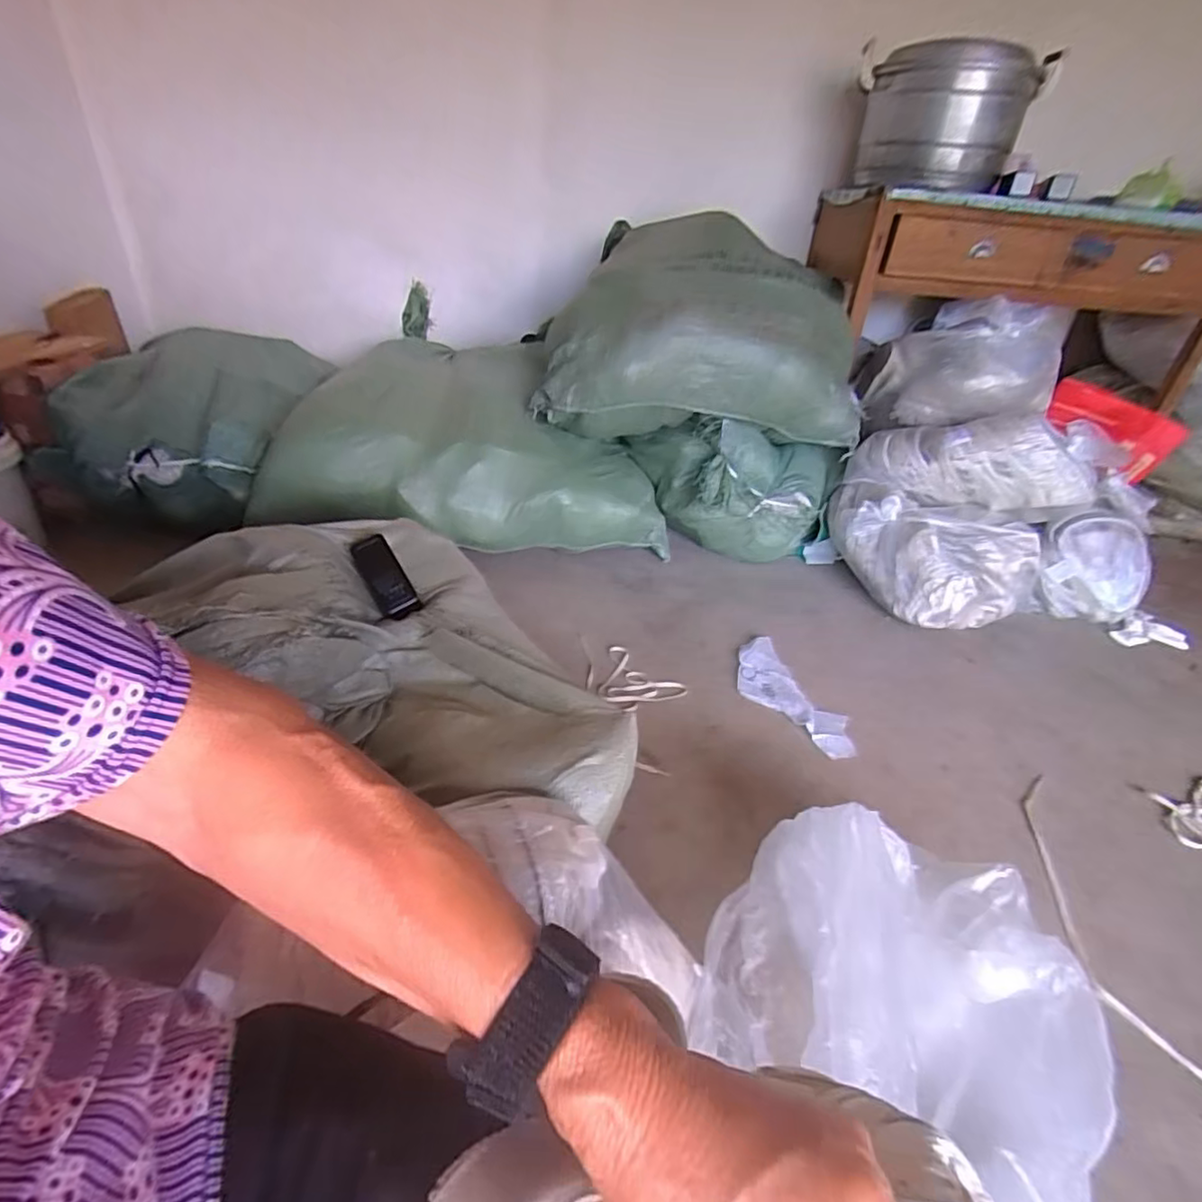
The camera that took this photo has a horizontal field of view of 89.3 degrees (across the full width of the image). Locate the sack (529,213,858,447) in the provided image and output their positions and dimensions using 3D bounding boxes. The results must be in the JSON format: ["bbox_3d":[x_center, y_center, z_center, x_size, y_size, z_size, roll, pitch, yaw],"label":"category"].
[{"bbox_3d":[0.234,-0.681,1.555,0.759,0.424,0.543,3,33,-3],"label":"sack"}]

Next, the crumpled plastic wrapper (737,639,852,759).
[{"bbox_3d":[0.339,0.170,1.104,0.129,0.020,0.307,-13,37,-26],"label":"crumpled plastic wrapper"}]

